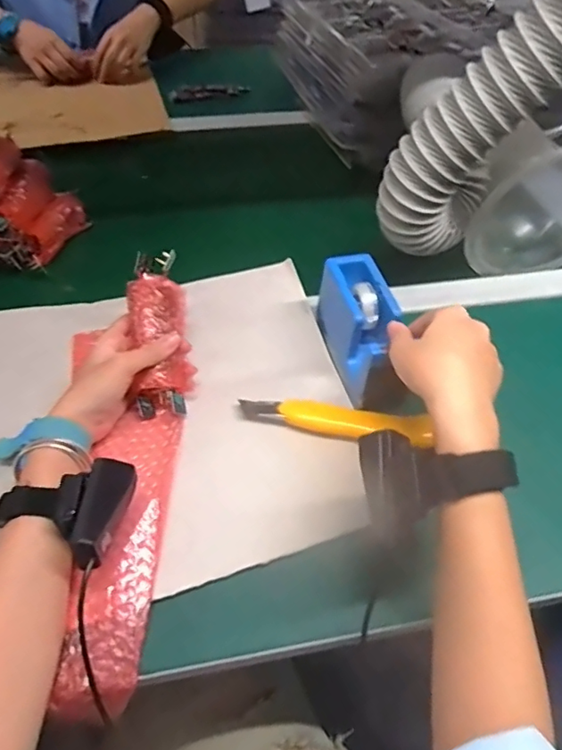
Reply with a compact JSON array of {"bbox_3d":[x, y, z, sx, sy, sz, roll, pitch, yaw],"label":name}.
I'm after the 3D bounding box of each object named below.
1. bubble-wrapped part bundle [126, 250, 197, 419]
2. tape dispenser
[{"bbox_3d":[-0.106,-0.035,0.476,0.051,0.030,0.138,-5,91,-6],"label":"bubble-wrapped part bundle"},{"bbox_3d":[0.073,-0.044,0.506,0.051,0.074,0.127,-8,51,-9],"label":"tape dispenser"}]

